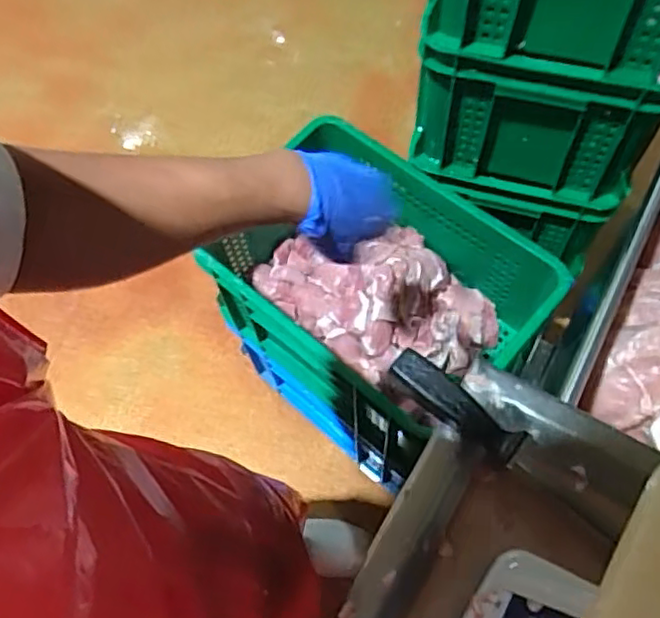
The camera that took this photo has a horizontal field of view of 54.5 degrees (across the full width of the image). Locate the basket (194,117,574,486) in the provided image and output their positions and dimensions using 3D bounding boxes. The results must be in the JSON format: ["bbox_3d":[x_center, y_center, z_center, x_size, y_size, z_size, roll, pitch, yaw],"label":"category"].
[{"bbox_3d":[0.067,-0.049,1.136,0.541,0.250,0.392,39,72,19],"label":"basket"}]

